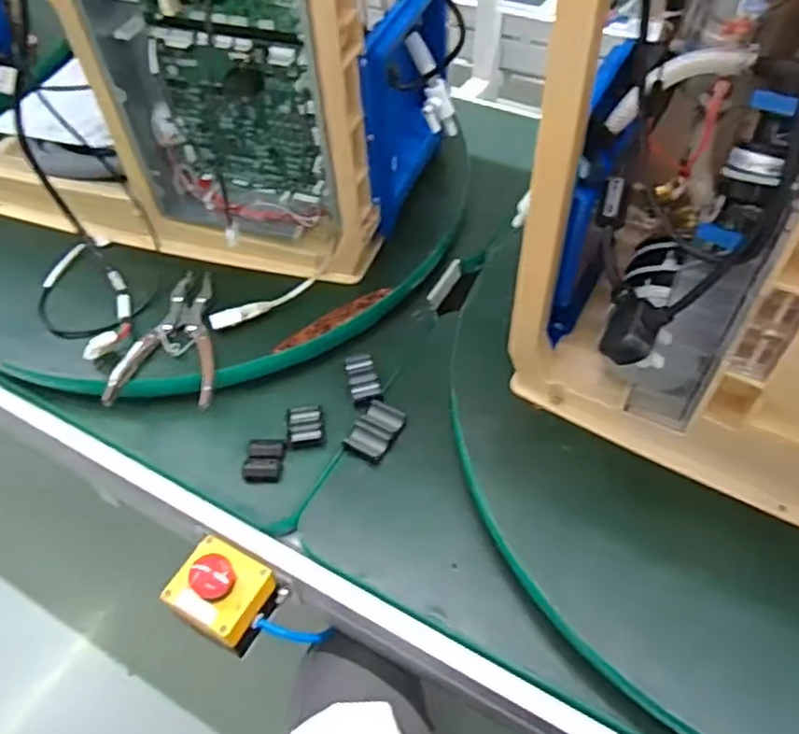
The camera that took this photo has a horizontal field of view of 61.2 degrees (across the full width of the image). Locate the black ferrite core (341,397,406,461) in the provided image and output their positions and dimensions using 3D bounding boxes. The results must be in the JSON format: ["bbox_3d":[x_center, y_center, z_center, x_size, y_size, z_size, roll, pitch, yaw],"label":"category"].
[{"bbox_3d":[-0.025,0.063,0.690,0.043,0.020,0.060,20,56,19],"label":"black ferrite core"}]

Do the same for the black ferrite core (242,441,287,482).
[{"bbox_3d":[-0.134,0.092,0.667,0.037,0.017,0.043,-1,52,3],"label":"black ferrite core"}]

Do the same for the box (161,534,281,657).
[{"bbox_3d":[-0.168,0.214,0.636,0.084,0.078,0.075,21,56,19],"label":"box"}]

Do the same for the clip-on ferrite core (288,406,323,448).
[{"bbox_3d":[-0.097,0.061,0.692,0.033,0.010,0.044,-10,52,-4],"label":"clip-on ferrite core"}]

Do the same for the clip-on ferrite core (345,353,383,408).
[{"bbox_3d":[-0.039,0.012,0.724,0.032,0.010,0.067,-12,52,-5],"label":"clip-on ferrite core"}]

